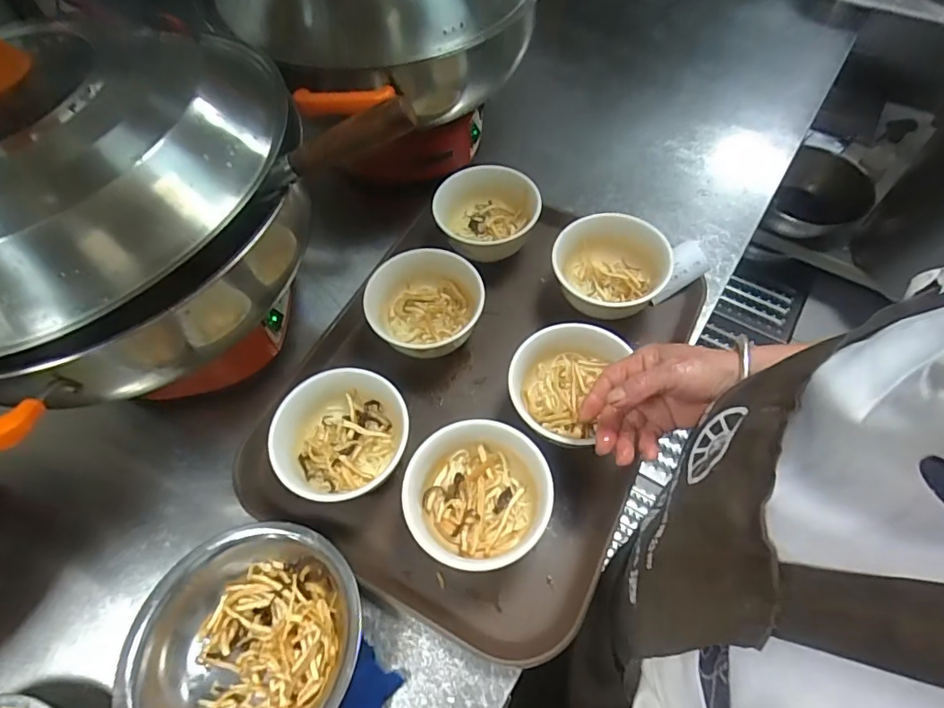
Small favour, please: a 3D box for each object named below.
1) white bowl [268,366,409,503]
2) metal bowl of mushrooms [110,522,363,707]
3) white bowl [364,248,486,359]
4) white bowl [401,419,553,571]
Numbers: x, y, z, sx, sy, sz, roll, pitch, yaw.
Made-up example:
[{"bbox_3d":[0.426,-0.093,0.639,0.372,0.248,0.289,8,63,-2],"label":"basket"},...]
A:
[{"bbox_3d":[-0.123,0.088,0.507,0.126,0.079,0.120,-1,60,2],"label":"white bowl"},{"bbox_3d":[-0.185,0.242,0.430,0.186,0.066,0.188,-1,60,2],"label":"metal bowl of mushrooms"},{"bbox_3d":[-0.049,-0.043,0.576,0.125,0.083,0.119,-1,60,2],"label":"white bowl"},{"bbox_3d":[0.005,0.134,0.474,0.128,0.076,0.120,-1,60,2],"label":"white bowl"}]

